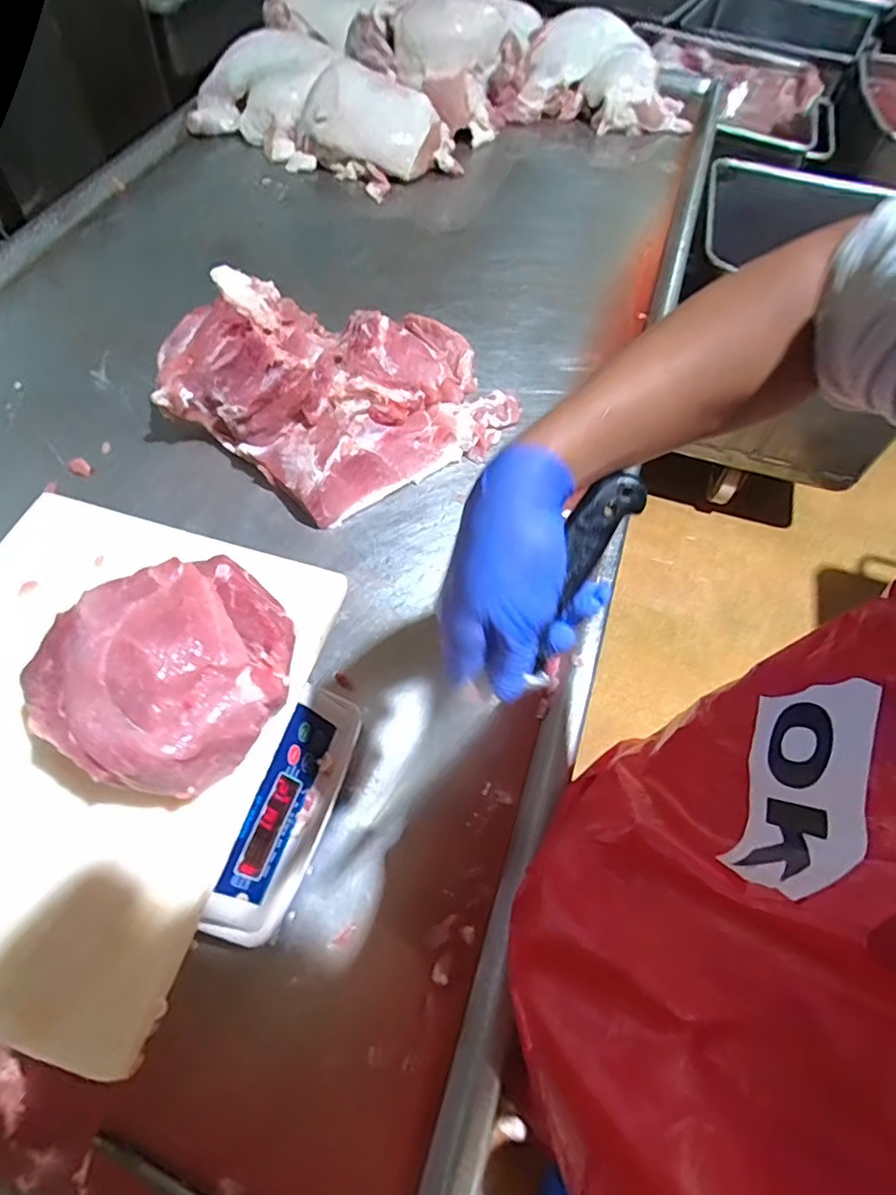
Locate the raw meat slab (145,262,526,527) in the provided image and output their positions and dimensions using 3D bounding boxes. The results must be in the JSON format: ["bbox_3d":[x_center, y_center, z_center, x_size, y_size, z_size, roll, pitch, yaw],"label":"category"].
[{"bbox_3d":[-0.150,-0.293,0.799,0.402,0.135,0.340,30,64,13],"label":"raw meat slab"}]

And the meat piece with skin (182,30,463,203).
[{"bbox_3d":[-0.259,-0.989,1.175,0.539,0.144,0.228,23,62,10],"label":"meat piece with skin"}]

